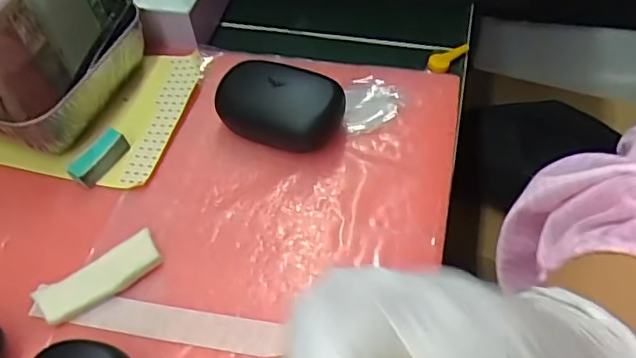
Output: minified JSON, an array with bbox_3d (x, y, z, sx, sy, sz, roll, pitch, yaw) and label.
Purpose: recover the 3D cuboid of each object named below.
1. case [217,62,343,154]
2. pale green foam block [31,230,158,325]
[{"bbox_3d":[-0.025,-0.049,0.382,0.082,0.039,0.052,21,57,16],"label":"case"},{"bbox_3d":[-0.123,0.056,0.323,0.068,0.009,0.025,-29,56,-17],"label":"pale green foam block"}]

